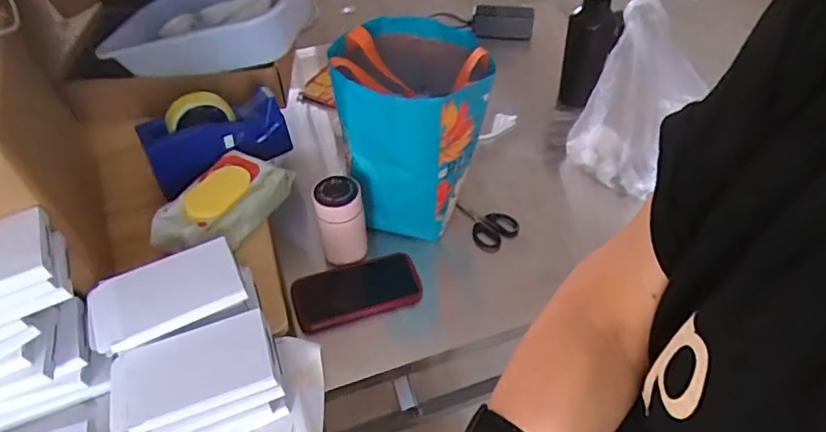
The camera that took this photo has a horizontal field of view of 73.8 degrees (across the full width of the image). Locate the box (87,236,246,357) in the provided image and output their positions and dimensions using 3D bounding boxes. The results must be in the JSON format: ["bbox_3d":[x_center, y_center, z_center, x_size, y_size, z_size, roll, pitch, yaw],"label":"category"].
[{"bbox_3d":[-0.272,0.083,0.601,0.157,0.023,0.088,-21,49,-17],"label":"box"}]

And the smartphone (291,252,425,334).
[{"bbox_3d":[-0.077,0.100,0.748,0.171,0.020,0.087,-14,47,-11],"label":"smartphone"}]

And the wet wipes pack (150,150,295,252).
[{"bbox_3d":[-0.264,-0.018,0.760,0.104,0.057,0.188,24,52,23],"label":"wet wipes pack"}]

